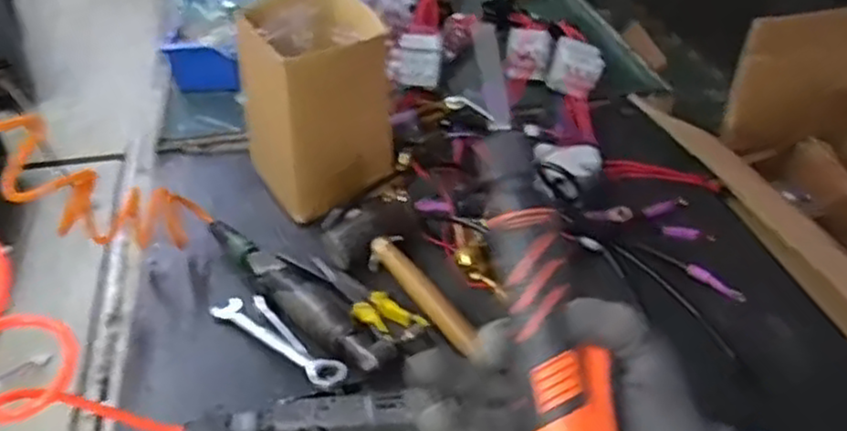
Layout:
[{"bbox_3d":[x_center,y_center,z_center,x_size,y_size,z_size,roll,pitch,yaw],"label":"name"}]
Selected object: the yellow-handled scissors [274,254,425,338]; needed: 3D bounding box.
[{"bbox_3d":[-0.076,0.079,0.751,0.172,0.020,0.045,26,45,29],"label":"yellow-handled scissors"}]

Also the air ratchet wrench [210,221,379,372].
[{"bbox_3d":[-0.138,0.078,0.757,0.058,0.036,0.284,-31,48,-33],"label":"air ratchet wrench"}]

